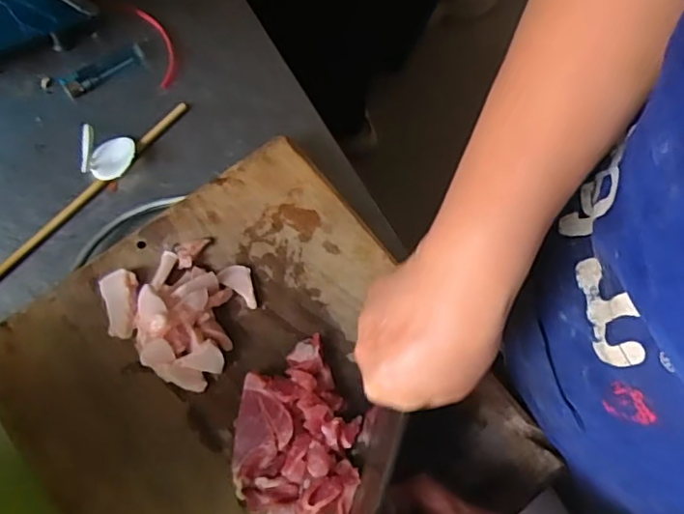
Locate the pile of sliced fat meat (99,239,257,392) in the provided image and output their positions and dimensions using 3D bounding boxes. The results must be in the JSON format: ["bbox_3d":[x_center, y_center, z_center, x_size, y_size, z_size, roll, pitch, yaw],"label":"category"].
[{"bbox_3d":[-0.130,0.031,0.459,0.117,0.037,0.105,31,72,10],"label":"pile of sliced fat meat"}]

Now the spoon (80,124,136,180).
[{"bbox_3d":[-0.207,-0.094,0.523,0.042,0.039,0.042,-5,70,-3],"label":"spoon"}]

